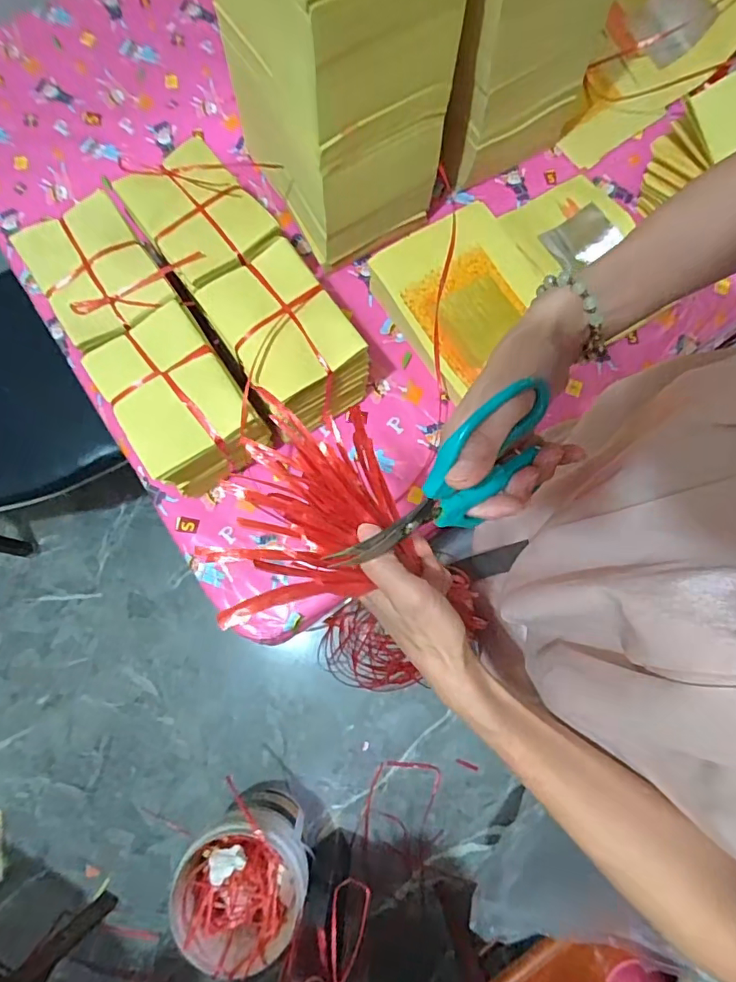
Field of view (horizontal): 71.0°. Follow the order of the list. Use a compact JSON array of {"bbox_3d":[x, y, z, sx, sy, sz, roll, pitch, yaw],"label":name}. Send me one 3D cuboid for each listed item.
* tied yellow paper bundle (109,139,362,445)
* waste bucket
[{"bbox_3d":[-0.139,-0.229,0.622,0.123,0.138,0.340,-34,80,-6],"label":"tied yellow paper bundle"},{"bbox_3d":[-0.250,0.790,1.077,0.239,0.221,0.240,0,78,0],"label":"waste bucket"}]

